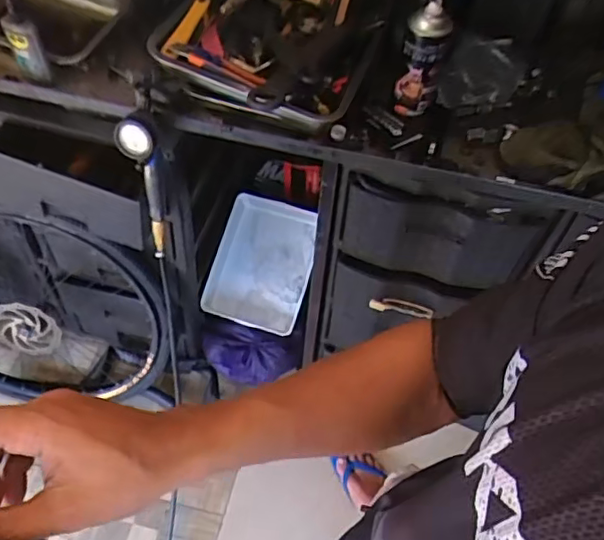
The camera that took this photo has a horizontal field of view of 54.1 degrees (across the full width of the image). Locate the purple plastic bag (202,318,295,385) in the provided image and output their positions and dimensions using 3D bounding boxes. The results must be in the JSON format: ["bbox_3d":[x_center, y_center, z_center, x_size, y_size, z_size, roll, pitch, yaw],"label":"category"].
[{"bbox_3d":[-0.136,0.207,1.495,0.233,0.121,0.121,12,56,4],"label":"purple plastic bag"}]

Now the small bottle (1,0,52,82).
[{"bbox_3d":[-0.418,-0.342,0.895,0.046,0.104,0.035,-20,59,-17],"label":"small bottle"}]

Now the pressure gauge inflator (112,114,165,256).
[{"bbox_3d":[-0.243,-0.131,0.943,0.064,0.260,0.068,-16,58,-14],"label":"pressure gauge inflator"}]

